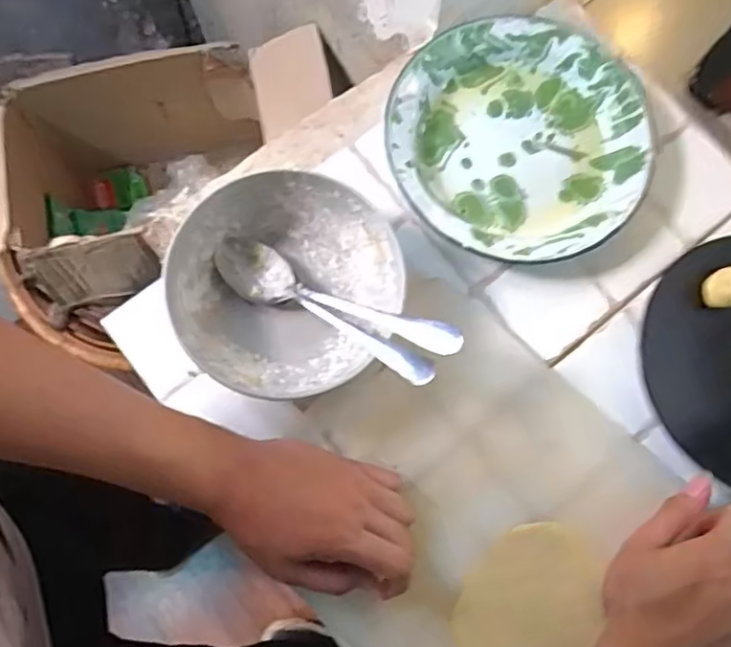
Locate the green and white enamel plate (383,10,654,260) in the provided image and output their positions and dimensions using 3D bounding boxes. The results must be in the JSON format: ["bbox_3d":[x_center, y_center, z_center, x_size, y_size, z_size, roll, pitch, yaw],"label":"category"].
[{"bbox_3d":[0.124,-0.149,0.531,0.205,0.030,0.202,0,78,-1],"label":"green and white enamel plate"}]

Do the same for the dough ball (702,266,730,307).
[{"bbox_3d":[0.280,-0.028,0.496,0.038,0.020,0.029,-13,100,18],"label":"dough ball"}]

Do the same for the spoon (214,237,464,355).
[{"bbox_3d":[-0.023,-0.019,0.467,0.200,0.031,0.041,20,78,26],"label":"spoon"}]

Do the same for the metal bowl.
[{"bbox_3d":[-0.058,-0.026,0.483,0.166,0.050,0.156,0,78,-1],"label":"metal bowl"}]

